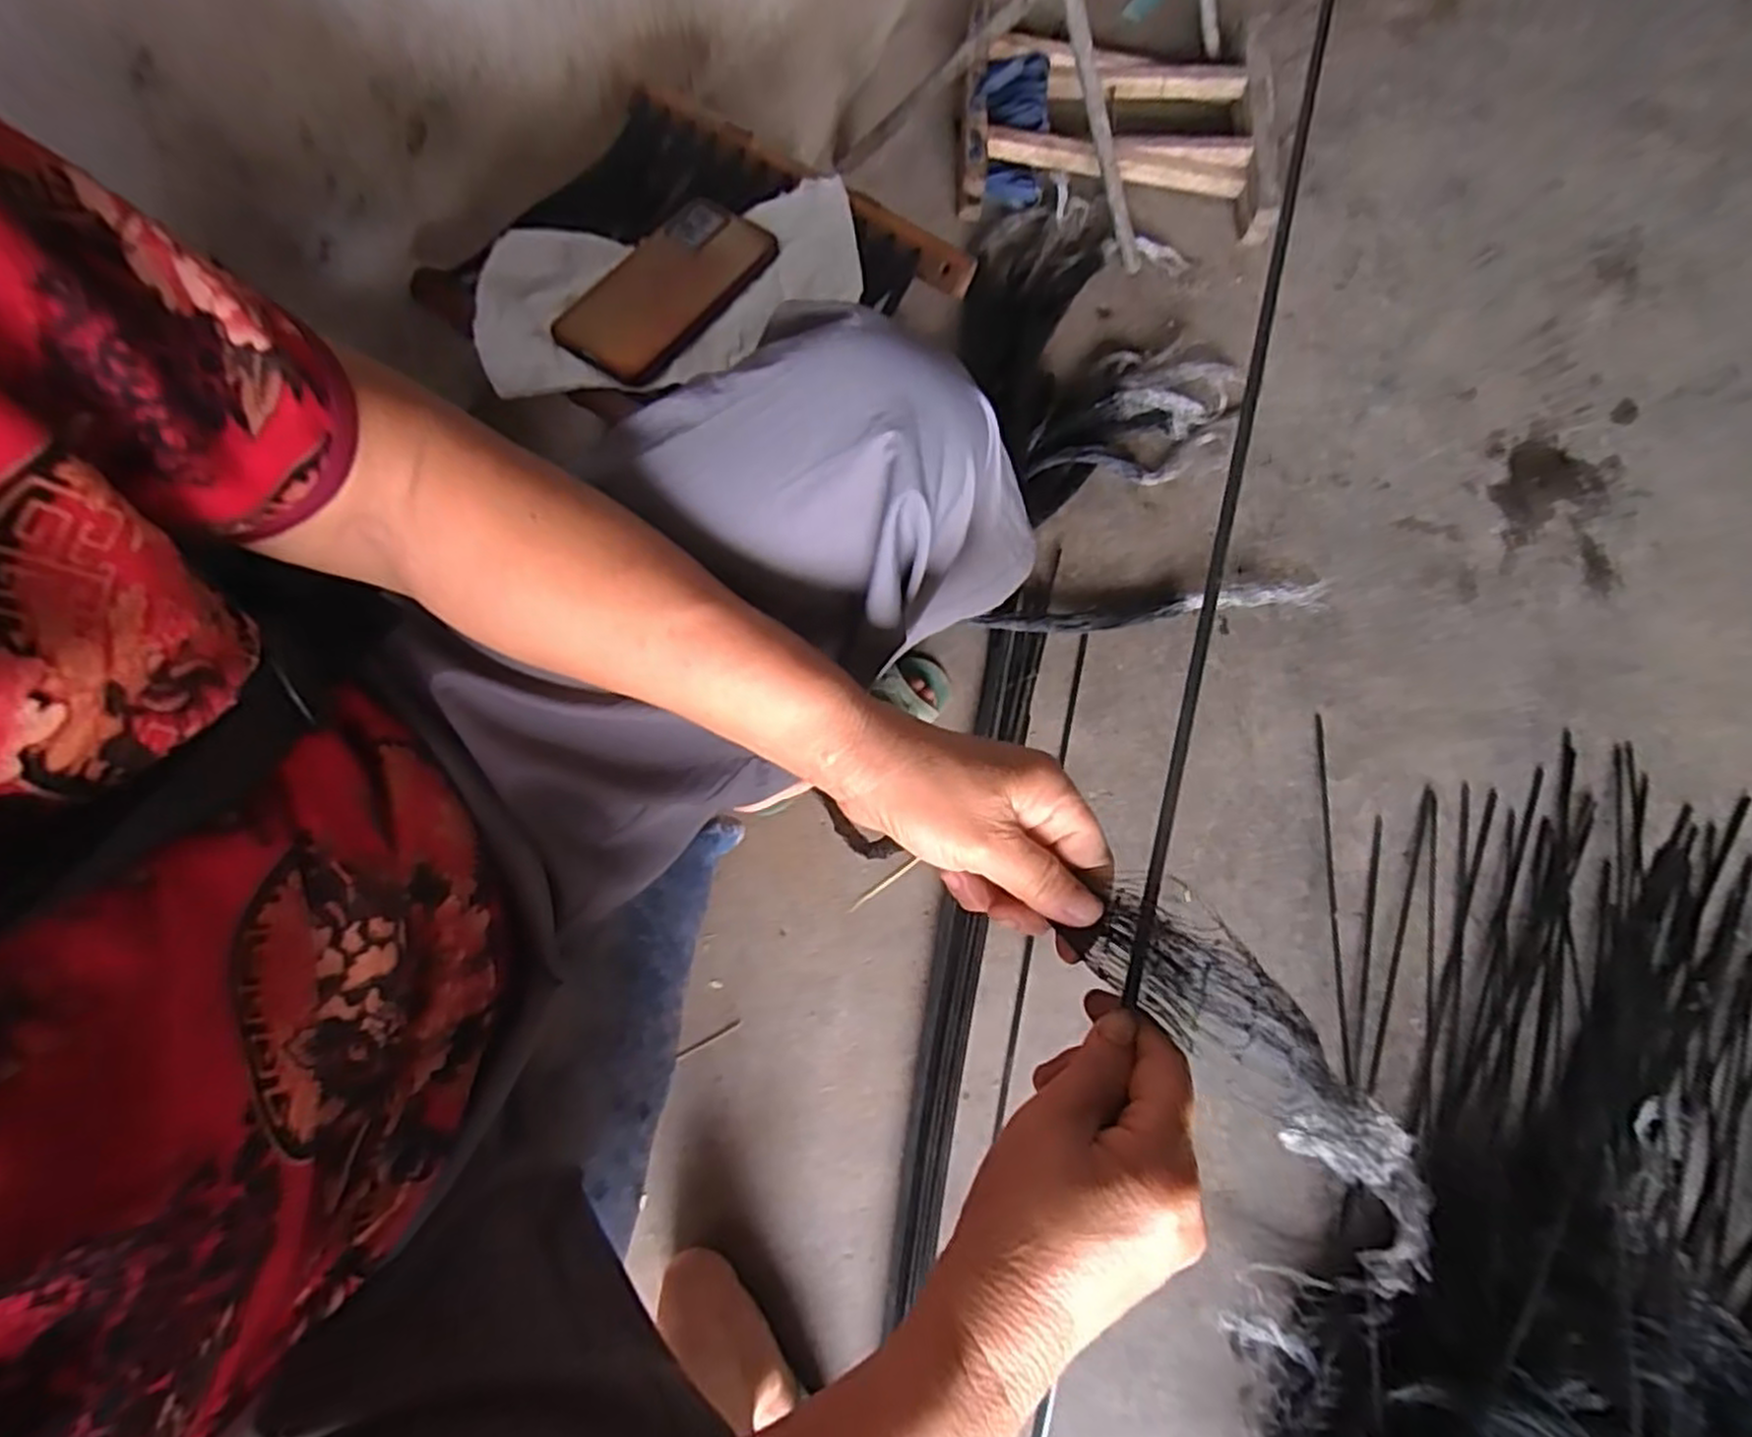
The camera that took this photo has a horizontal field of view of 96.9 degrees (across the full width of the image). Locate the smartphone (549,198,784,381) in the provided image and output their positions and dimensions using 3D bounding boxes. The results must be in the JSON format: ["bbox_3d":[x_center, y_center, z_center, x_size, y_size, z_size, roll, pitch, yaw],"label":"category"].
[{"bbox_3d":[-0.145,-0.301,0.538,0.087,0.008,0.161,32,75,10],"label":"smartphone"}]

